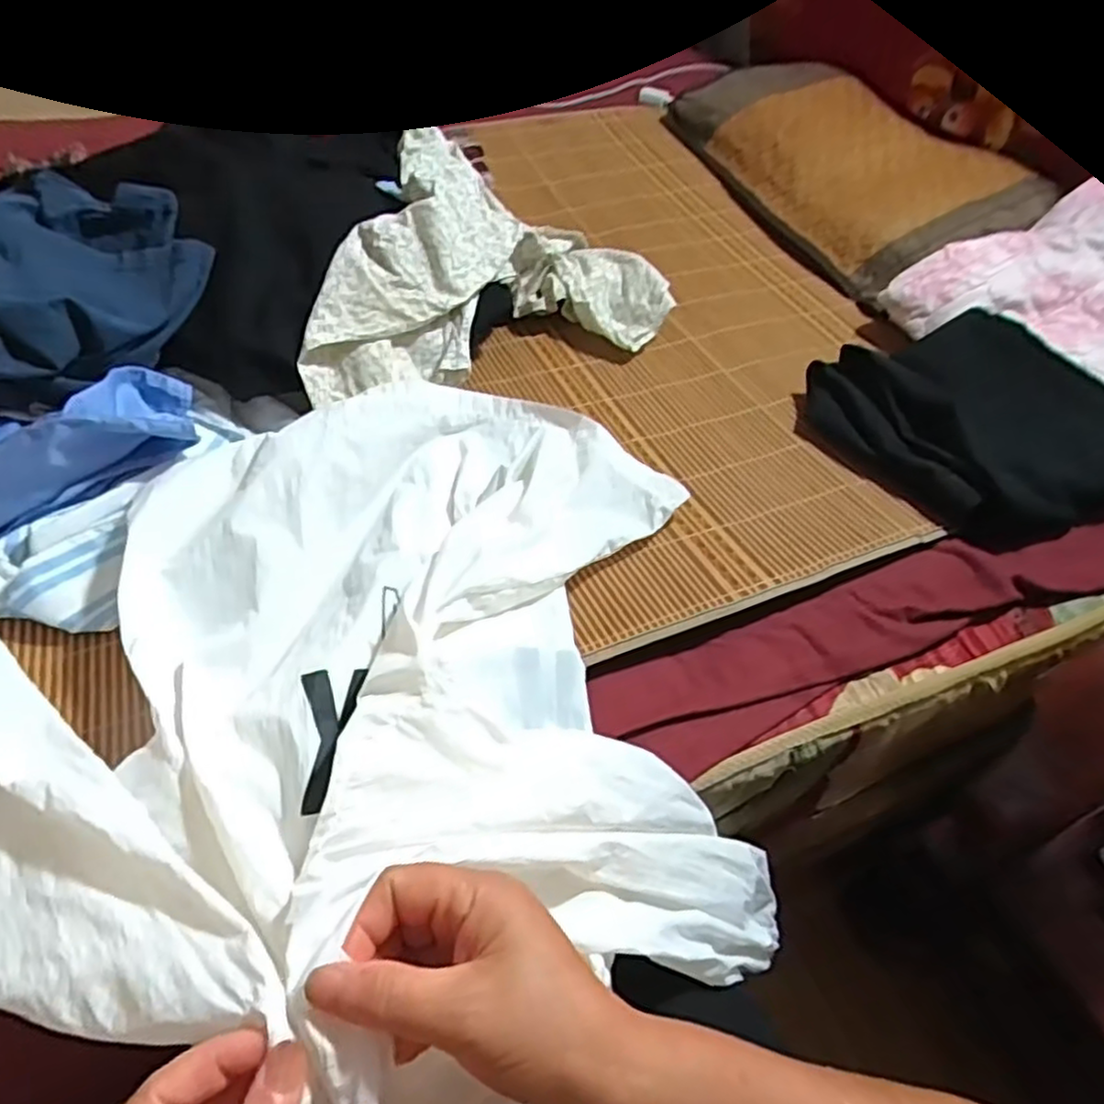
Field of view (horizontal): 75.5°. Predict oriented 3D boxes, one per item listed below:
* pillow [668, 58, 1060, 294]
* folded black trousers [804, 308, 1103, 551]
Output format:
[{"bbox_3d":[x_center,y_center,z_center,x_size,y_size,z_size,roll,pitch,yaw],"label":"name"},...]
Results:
[{"bbox_3d":[0.440,-0.586,1.080,0.296,0.147,0.547,-13,51,-18],"label":"pillow"},{"bbox_3d":[0.424,-0.131,0.705,0.253,0.084,0.270,-18,52,-21],"label":"folded black trousers"}]

